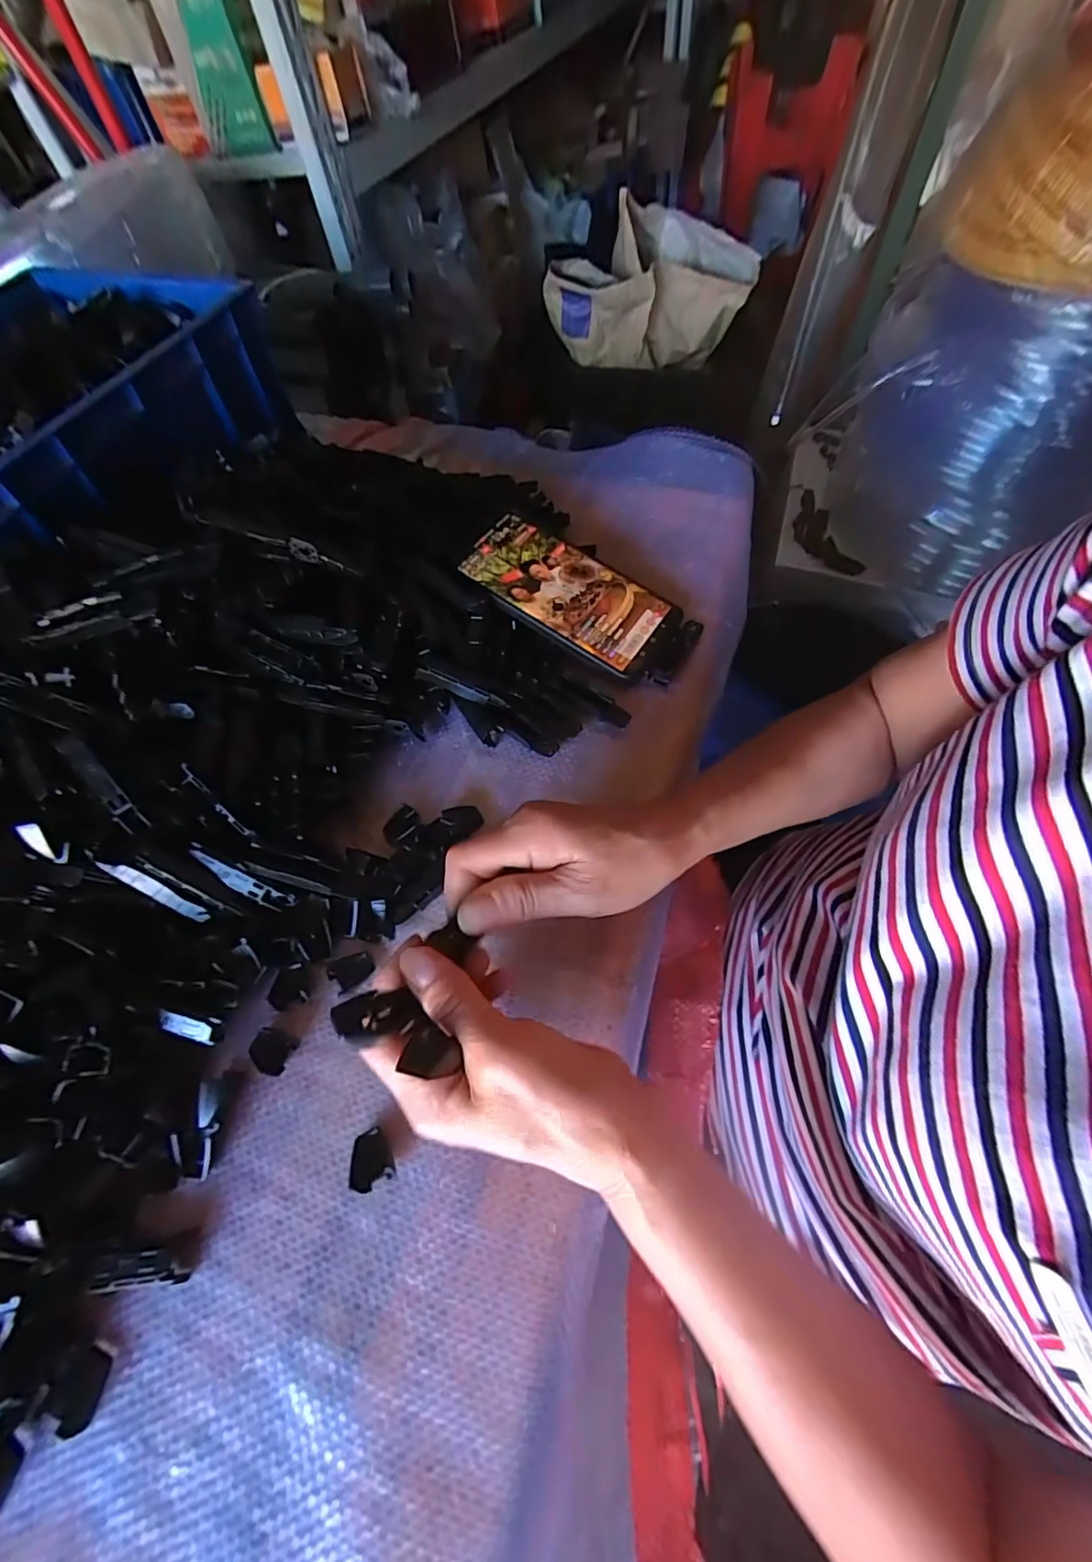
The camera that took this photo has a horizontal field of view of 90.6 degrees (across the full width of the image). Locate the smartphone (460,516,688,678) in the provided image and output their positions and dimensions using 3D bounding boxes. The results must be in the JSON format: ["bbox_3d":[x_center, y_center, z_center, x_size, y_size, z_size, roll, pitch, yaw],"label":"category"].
[{"bbox_3d":[0.017,-0.138,0.395,0.157,0.005,0.077,32,68,7],"label":"smartphone"}]

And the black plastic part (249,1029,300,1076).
[{"bbox_3d":[-0.143,0.140,0.282,0.022,0.007,0.019,18,64,14],"label":"black plastic part"}]

